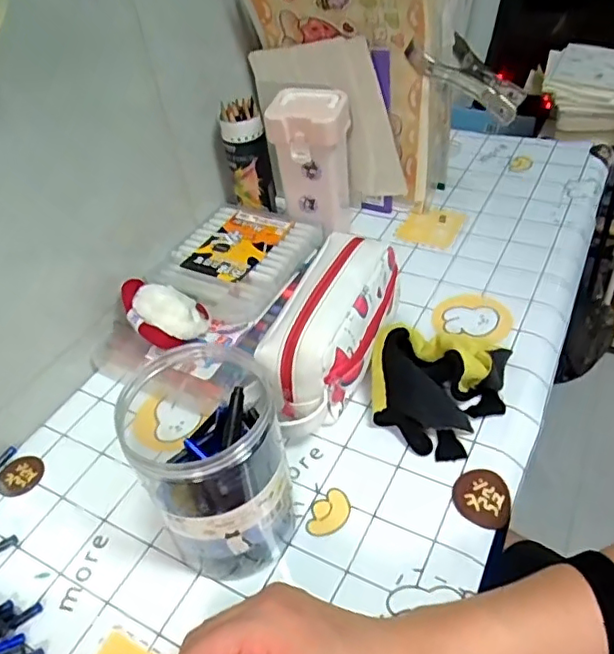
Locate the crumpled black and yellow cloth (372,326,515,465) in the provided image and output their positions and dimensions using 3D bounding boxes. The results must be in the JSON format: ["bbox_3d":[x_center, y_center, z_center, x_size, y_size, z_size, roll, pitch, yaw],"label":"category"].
[{"bbox_3d":[0.117,0.043,0.519,0.110,0.046,0.139,14,47,22],"label":"crumpled black and yellow cloth"}]

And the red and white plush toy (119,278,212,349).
[{"bbox_3d":[-0.149,-0.016,0.564,0.101,0.040,0.051,20,52,29],"label":"red and white plush toy"}]

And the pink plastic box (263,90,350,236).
[{"bbox_3d":[0.010,-0.183,0.658,0.083,0.153,0.070,0,45,13],"label":"pink plastic box"}]

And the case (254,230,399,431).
[{"bbox_3d":[0.024,0.000,0.537,0.083,0.102,0.199,13,46,21],"label":"case"}]

